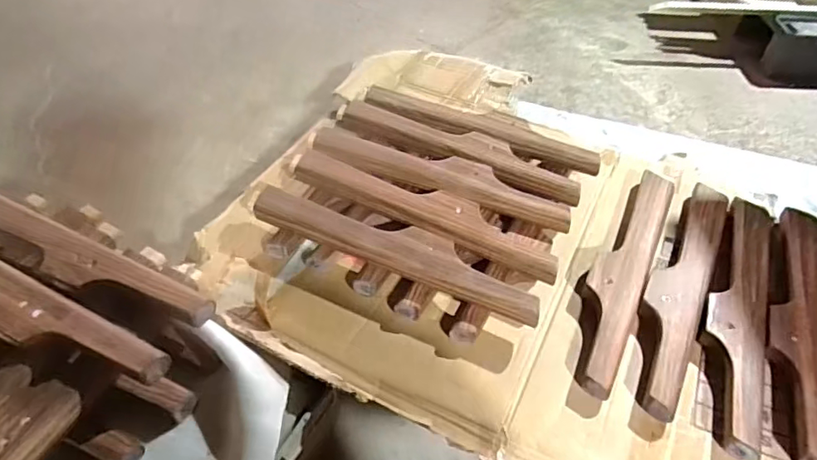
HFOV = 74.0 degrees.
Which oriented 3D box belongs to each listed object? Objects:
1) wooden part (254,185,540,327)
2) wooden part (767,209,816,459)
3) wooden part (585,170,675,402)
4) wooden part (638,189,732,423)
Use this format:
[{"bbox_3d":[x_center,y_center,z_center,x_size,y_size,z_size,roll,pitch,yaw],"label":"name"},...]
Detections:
[{"bbox_3d":[-0.033,0.023,0.949,0.549,0.043,0.091,21,47,17],"label":"wooden part"},{"bbox_3d":[0.658,0.140,0.910,0.103,0.041,0.572,23,48,18],"label":"wooden part"},{"bbox_3d":[0.394,0.063,0.988,0.095,0.044,0.558,23,48,19],"label":"wooden part"},{"bbox_3d":[0.484,0.090,0.962,0.098,0.043,0.567,24,48,20],"label":"wooden part"}]

